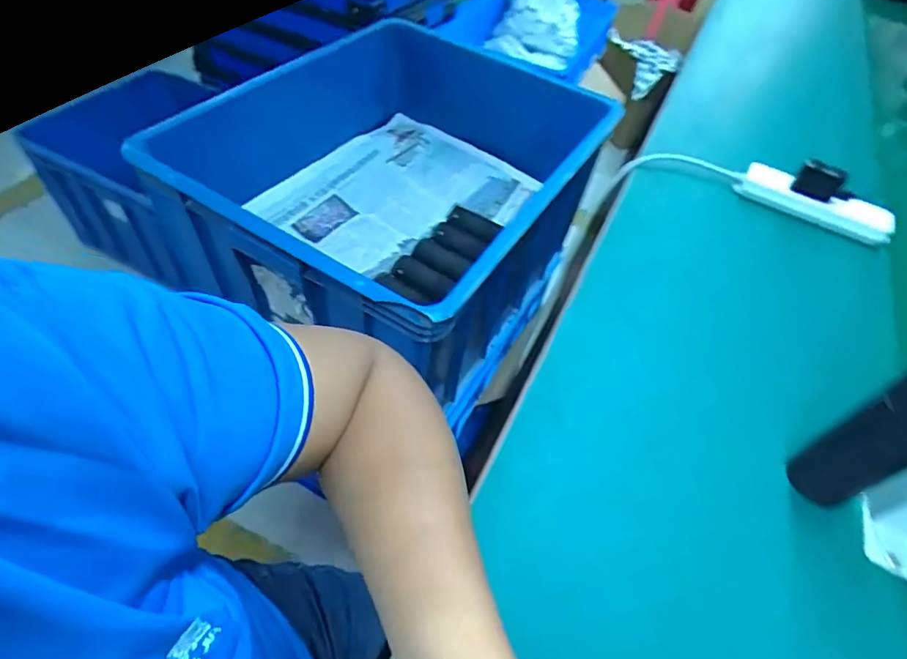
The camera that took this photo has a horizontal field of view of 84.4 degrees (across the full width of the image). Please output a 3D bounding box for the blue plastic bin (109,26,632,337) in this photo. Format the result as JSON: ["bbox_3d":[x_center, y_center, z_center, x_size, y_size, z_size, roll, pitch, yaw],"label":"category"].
[{"bbox_3d":[-0.080,-0.267,0.846,0.540,0.303,0.664,28,55,16],"label":"blue plastic bin"}]

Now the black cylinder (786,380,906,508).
[{"bbox_3d":[0.332,0.082,0.385,0.050,0.161,0.054,-23,57,-21],"label":"black cylinder"}]

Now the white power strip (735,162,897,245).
[{"bbox_3d":[0.497,-0.173,0.690,0.194,0.030,0.053,29,56,17],"label":"white power strip"}]

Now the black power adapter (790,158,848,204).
[{"bbox_3d":[0.494,-0.200,0.676,0.024,0.039,0.053,-37,63,-28],"label":"black power adapter"}]

